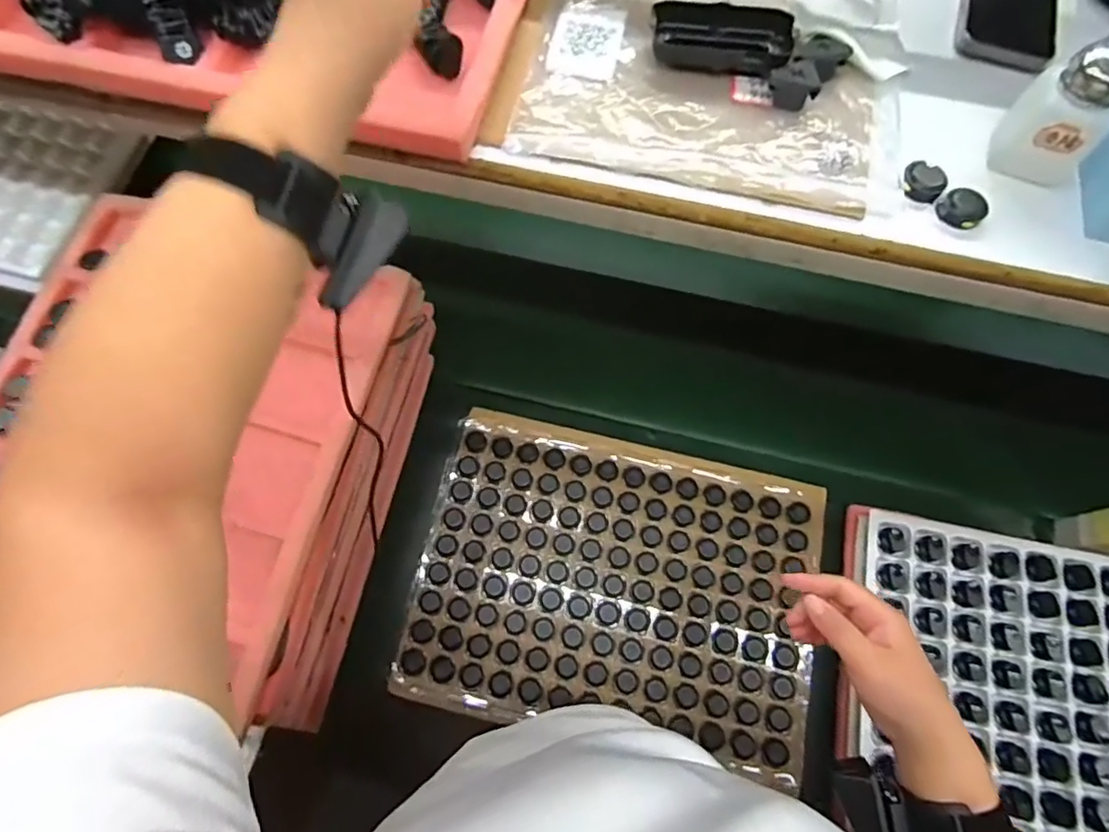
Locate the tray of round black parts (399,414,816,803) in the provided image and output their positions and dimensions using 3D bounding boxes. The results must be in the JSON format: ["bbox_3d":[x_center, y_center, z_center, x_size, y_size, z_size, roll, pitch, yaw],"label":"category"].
[{"bbox_3d":[0.078,0.212,0.760,0.509,0.035,0.374,12,68,3],"label":"tray of round black parts"}]

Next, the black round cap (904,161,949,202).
[{"bbox_3d":[0.269,-0.170,0.419,0.029,0.011,0.031,1,68,-2],"label":"black round cap"}]

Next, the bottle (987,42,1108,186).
[{"bbox_3d":[0.355,-0.206,0.400,0.063,0.078,0.048,43,73,14],"label":"bottle"}]

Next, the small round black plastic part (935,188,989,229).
[{"bbox_3d":[0.293,-0.149,0.413,0.029,0.011,0.029,1,68,-2],"label":"small round black plastic part"}]

